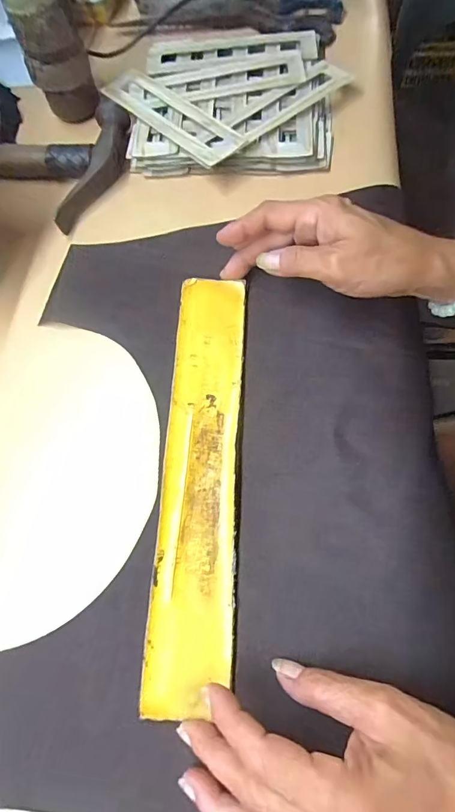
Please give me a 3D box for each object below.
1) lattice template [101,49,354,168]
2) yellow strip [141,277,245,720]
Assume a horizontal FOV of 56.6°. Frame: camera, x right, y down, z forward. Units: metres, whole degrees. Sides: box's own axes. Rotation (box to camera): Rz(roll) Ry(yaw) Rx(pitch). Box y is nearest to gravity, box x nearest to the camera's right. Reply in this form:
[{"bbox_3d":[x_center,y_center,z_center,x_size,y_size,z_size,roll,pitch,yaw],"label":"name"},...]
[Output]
[{"bbox_3d":[-0.006,-0.287,0.374,0.151,0.011,0.159,-41,70,-10],"label":"lattice template"},{"bbox_3d":[-0.016,0.033,0.265,0.047,0.006,0.263,1,69,5],"label":"yellow strip"}]

